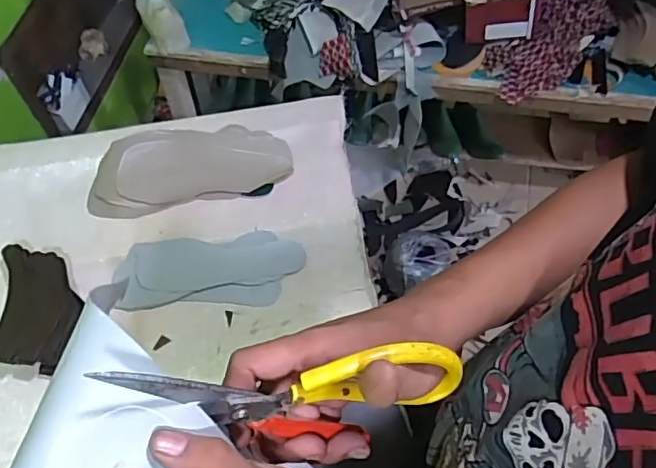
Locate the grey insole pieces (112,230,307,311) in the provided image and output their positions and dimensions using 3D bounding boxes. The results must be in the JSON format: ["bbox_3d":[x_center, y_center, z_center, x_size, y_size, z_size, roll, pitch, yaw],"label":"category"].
[{"bbox_3d":[-0.170,0.050,0.866,0.261,0.019,0.113,-4,59,0],"label":"grey insole pieces"}]

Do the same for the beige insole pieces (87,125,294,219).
[{"bbox_3d":[-0.223,-0.113,0.946,0.320,0.032,0.145,-12,75,-8],"label":"beige insole pieces"}]

